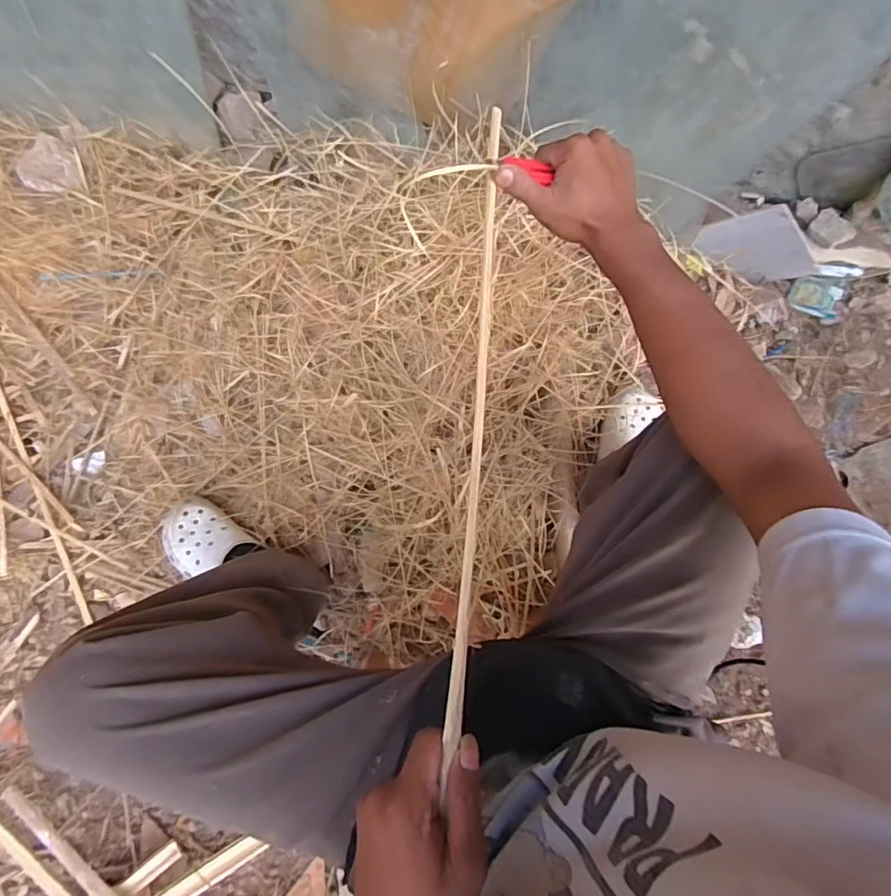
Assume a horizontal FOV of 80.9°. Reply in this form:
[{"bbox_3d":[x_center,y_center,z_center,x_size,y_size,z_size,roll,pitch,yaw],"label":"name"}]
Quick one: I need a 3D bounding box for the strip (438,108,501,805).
[{"bbox_3d":[0.023,-0.037,0.378,0.010,0.010,0.478,4,77,2],"label":"strip"}]

